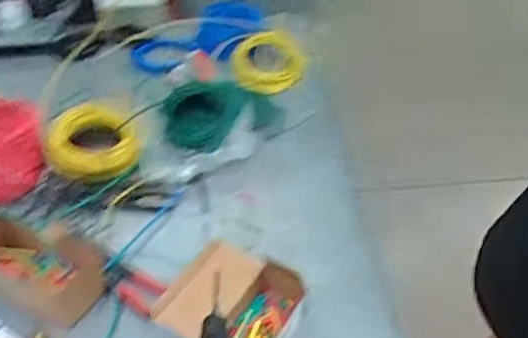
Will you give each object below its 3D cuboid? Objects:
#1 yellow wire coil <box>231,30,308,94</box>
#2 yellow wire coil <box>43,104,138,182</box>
[{"bbox_3d":[0.014,-0.289,1.722,0.237,0.166,0.040,-30,11,-32],"label":"yellow wire coil"},{"bbox_3d":[-0.362,-0.059,1.345,0.199,0.060,0.170,-16,86,-1],"label":"yellow wire coil"}]

